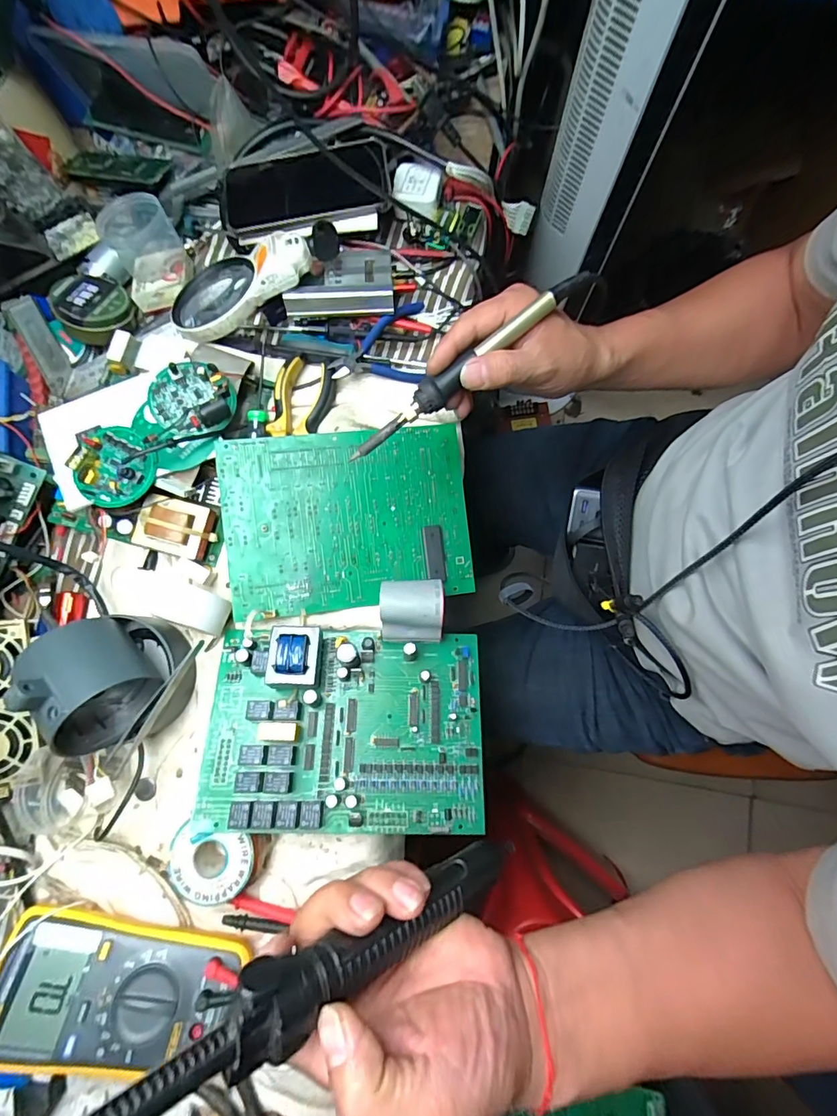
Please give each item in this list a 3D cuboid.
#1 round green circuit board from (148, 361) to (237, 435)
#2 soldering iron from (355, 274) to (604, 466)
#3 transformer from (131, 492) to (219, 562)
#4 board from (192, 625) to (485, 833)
[{"bbox_3d":[-0.203,-0.144,0.423,0.066,0.021,0.065,0,80,1],"label":"round green circuit board"},{"bbox_3d":[0.038,-0.138,0.337,0.210,0.017,0.017,-37,81,6],"label":"soldering iron"},{"bbox_3d":[-0.221,-0.028,0.433,0.060,0.041,0.047,14,80,3],"label":"transformer"},{"bbox_3d":[-0.061,0.138,0.384,0.228,0.035,0.158,0,80,1],"label":"board"}]

